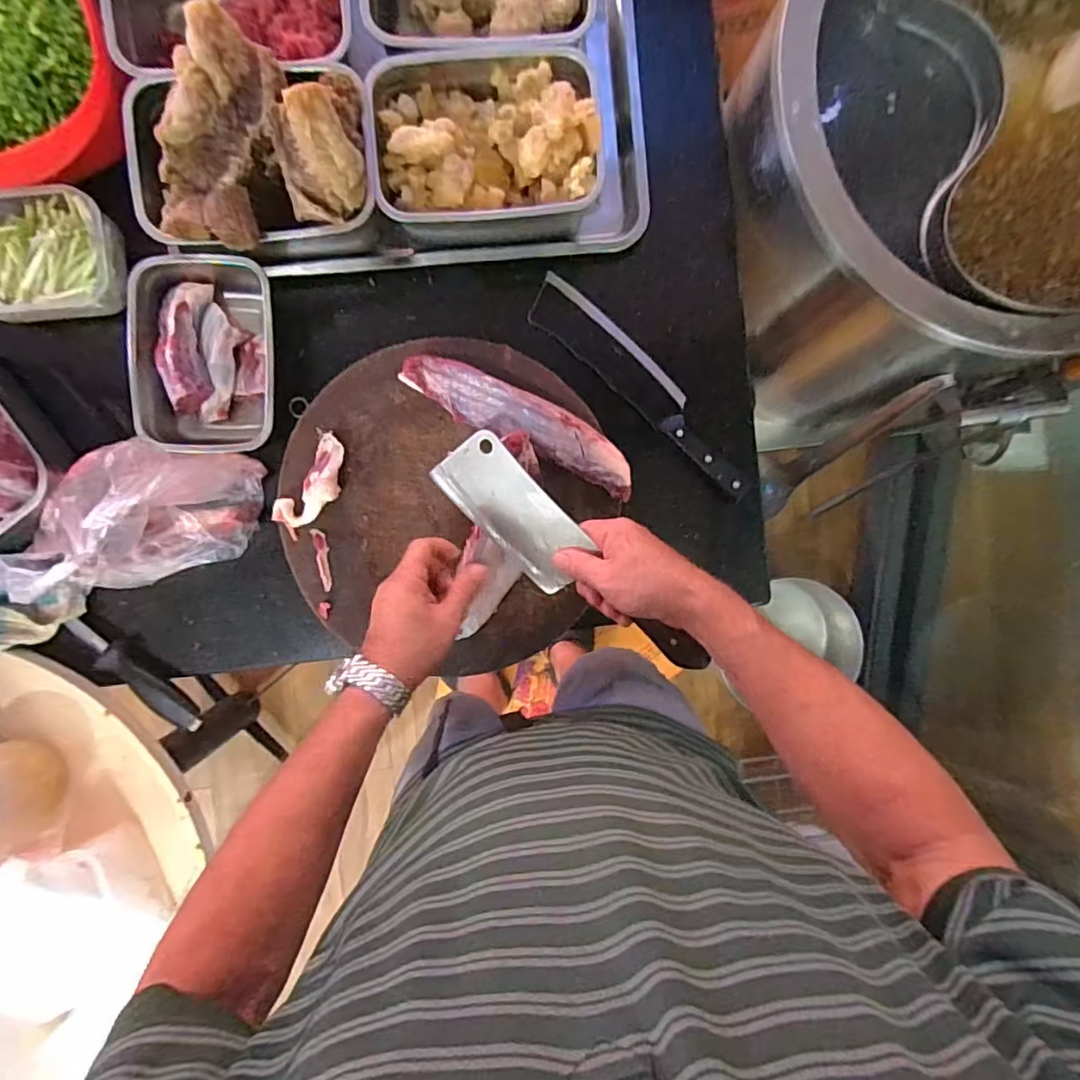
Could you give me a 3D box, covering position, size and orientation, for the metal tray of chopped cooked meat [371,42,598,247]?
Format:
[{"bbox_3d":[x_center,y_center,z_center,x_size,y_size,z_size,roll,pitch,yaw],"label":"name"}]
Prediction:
[{"bbox_3d":[-0.050,-0.366,0.546,0.199,0.075,0.147,-5,92,-2],"label":"metal tray of chopped cooked meat"}]

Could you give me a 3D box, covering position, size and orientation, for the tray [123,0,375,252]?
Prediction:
[{"bbox_3d":[-0.253,-0.334,0.503,0.204,0.103,0.165,-4,92,-2],"label":"tray"}]

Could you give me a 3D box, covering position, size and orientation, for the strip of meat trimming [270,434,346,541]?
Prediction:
[{"bbox_3d":[-0.218,-0.050,0.565,0.045,0.026,0.100,36,90,-3],"label":"strip of meat trimming"}]

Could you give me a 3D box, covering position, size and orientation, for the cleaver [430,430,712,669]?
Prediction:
[{"bbox_3d":[0.030,0.007,0.524,0.290,0.021,0.095,34,121,12],"label":"cleaver"}]

